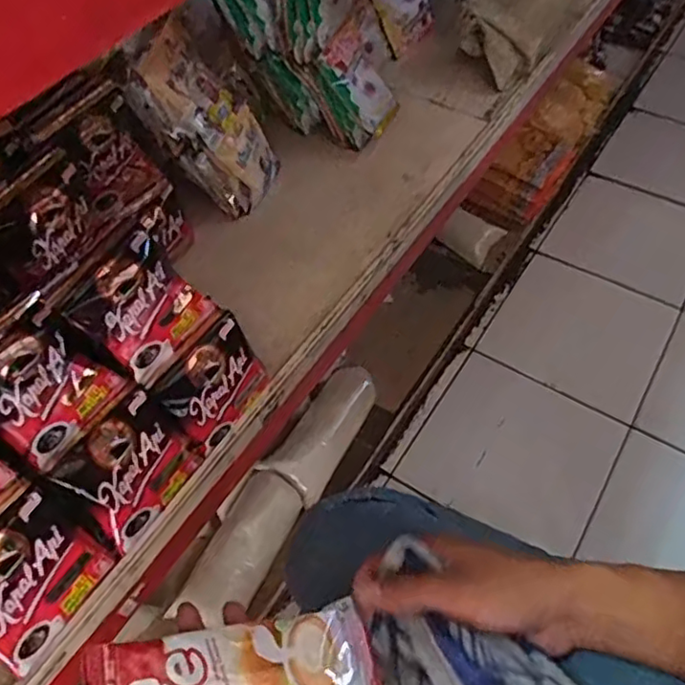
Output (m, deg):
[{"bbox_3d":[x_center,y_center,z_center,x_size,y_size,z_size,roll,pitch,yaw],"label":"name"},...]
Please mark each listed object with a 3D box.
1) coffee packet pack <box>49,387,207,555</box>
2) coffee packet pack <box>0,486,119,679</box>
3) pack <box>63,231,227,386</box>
[{"bbox_3d":[-0.158,0.089,0.462,0.030,0.081,0.087,-3,41,46],"label":"coffee packet pack"},{"bbox_3d":[-0.211,0.152,0.411,0.035,0.085,0.085,2,45,43],"label":"coffee packet pack"},{"bbox_3d":[-0.149,-0.025,0.467,0.025,0.087,0.080,5,52,54],"label":"pack"}]

